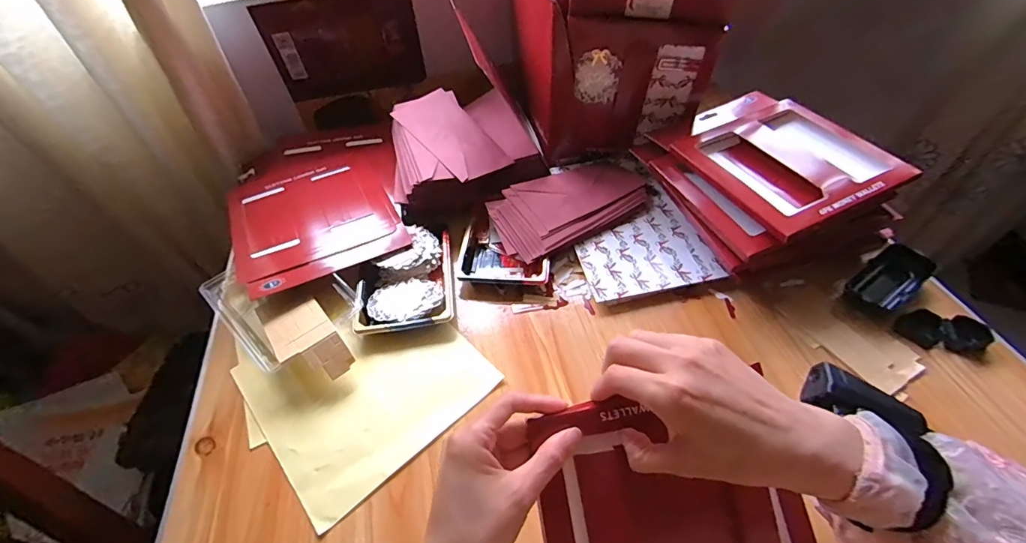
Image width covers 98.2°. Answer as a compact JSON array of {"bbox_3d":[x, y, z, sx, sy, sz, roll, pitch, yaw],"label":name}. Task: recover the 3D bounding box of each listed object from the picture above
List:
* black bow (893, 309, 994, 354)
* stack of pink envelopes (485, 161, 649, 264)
[{"bbox_3d":[0.444,0.062,0.459,0.077,0.019,0.036,5,50,9],"label":"black bow"},{"bbox_3d":[0.081,-0.097,0.603,0.234,0.038,0.114,-29,53,-18],"label":"stack of pink envelopes"}]

